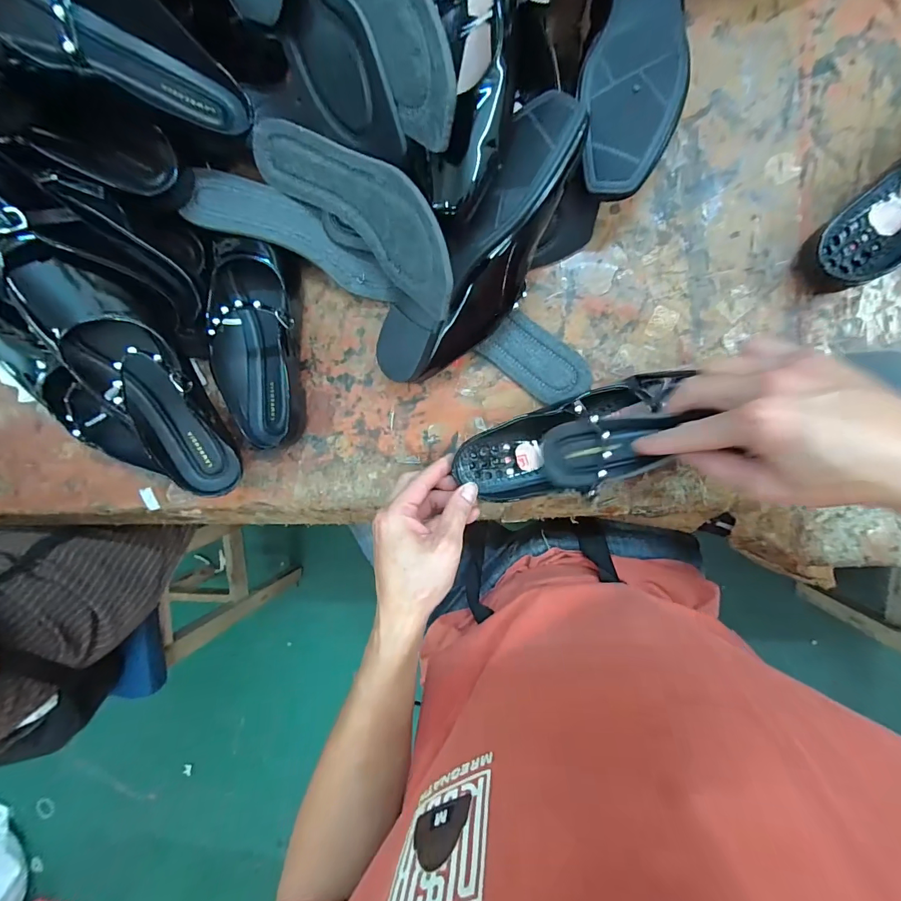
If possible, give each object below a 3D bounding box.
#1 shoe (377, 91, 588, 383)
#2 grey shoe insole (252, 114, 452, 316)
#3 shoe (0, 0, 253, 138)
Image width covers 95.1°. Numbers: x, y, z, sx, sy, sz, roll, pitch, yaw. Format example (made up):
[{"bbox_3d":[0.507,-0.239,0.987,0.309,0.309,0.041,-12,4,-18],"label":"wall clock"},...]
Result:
[{"bbox_3d":[0.020,-0.151,0.331,0.083,0.059,0.240,38,115,4],"label":"shoe"},{"bbox_3d":[-0.074,-0.198,0.329,0.231,0.070,0.059,41,99,3],"label":"grey shoe insole"},{"bbox_3d":[-0.267,-0.305,0.284,0.070,0.230,0.095,3,97,49],"label":"shoe"}]

